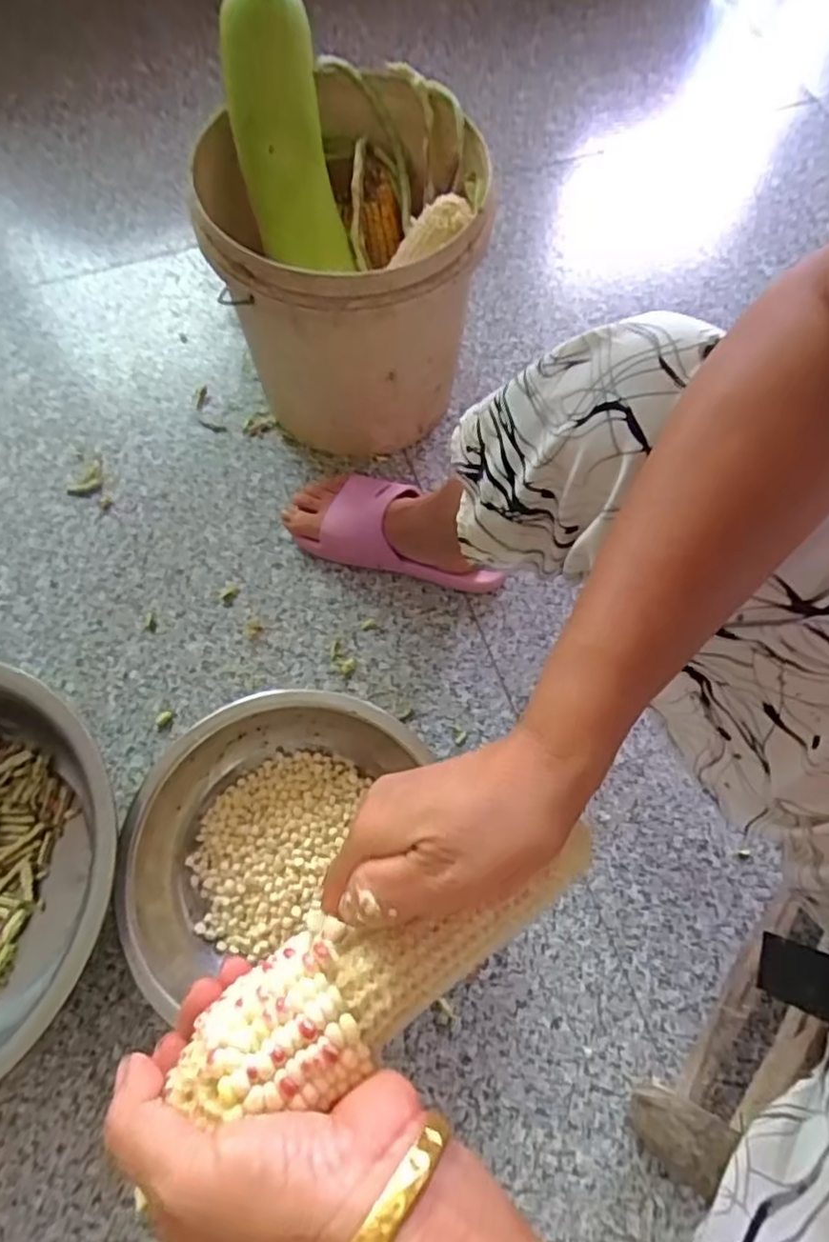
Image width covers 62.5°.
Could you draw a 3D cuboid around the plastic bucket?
[{"bbox_3d":[-0.059,-0.324,0.686,0.243,0.274,0.228,0,68,0],"label":"plastic bucket"}]

